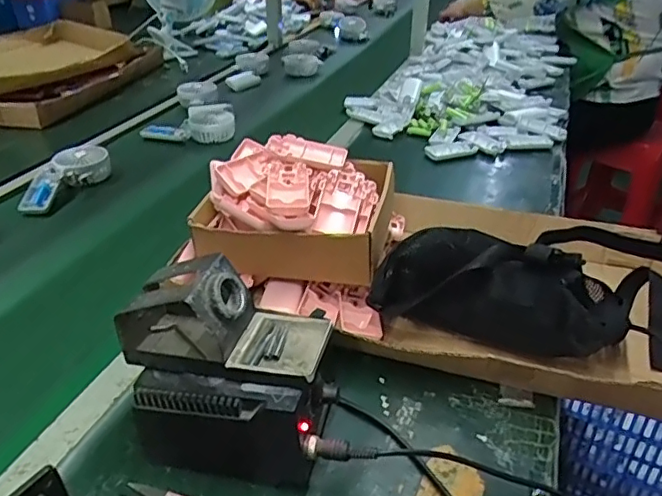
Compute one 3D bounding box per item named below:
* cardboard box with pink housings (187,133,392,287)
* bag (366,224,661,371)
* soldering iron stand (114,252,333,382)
[{"bbox_3d":[-0.039,-0.050,0.697,0.218,0.108,0.176,5,32,7],"label":"cardboard box with pink housings"},{"bbox_3d":[0.221,0.038,0.644,0.320,0.108,0.177,9,32,14],"label":"bag"},{"bbox_3d":[-0.088,0.058,0.469,0.165,0.080,0.072,7,32,10],"label":"soldering iron stand"}]

